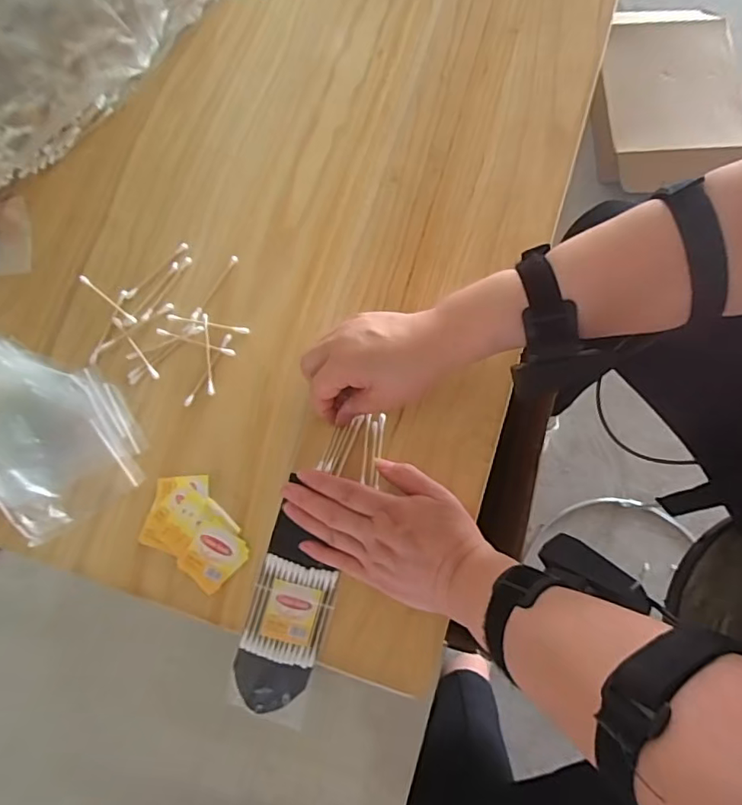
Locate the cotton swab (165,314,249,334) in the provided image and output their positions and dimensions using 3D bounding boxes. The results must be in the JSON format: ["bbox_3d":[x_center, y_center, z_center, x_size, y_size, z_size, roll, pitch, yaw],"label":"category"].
[{"bbox_3d":[-0.148,-0.072,0.477,0.075,0.004,0.006,10,78,3],"label":"cotton swab"}]

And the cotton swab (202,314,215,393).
[{"bbox_3d":[-0.146,-0.044,0.470,0.006,0.004,0.075,-8,78,-2],"label":"cotton swab"}]

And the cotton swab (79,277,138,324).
[{"bbox_3d":[-0.240,-0.094,0.481,0.070,0.004,0.006,39,80,8],"label":"cotton swab"}]

